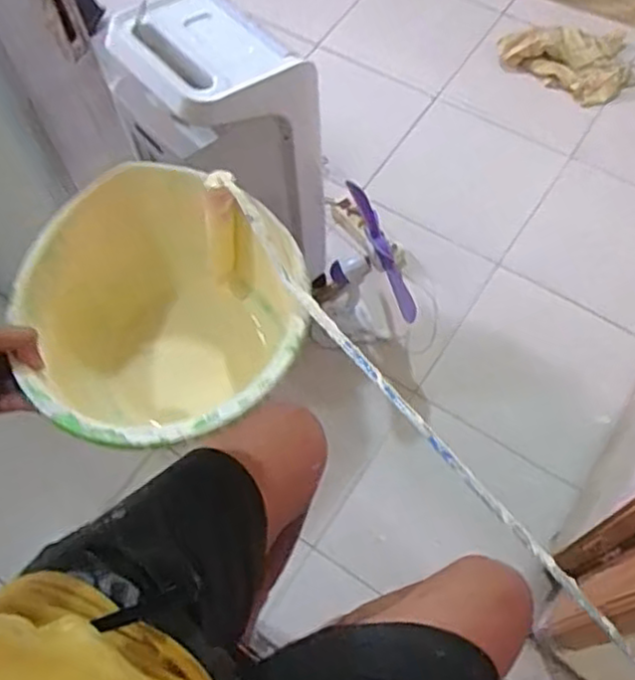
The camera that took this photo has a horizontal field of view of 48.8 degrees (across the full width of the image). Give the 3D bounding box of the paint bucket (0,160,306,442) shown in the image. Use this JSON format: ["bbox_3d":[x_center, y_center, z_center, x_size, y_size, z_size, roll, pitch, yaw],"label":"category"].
[{"bbox_3d":[-0.119,0.001,0.564,0.215,0.150,0.203,-1,63,3],"label":"paint bucket"}]

